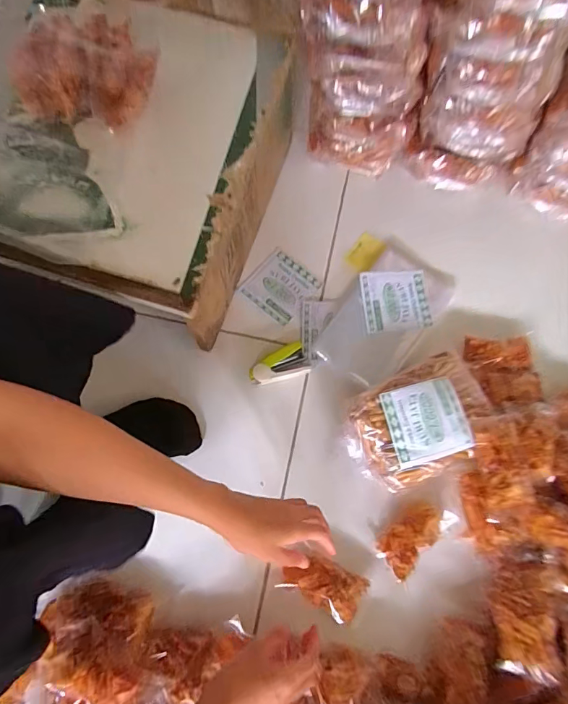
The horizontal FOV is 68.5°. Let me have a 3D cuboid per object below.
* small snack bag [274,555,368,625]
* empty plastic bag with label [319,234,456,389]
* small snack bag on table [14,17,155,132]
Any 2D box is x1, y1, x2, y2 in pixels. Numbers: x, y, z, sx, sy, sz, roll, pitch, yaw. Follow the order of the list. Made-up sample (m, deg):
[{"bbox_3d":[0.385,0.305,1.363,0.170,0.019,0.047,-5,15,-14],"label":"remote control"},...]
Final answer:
[{"bbox_3d":[0.049,0.283,0.505,0.096,0.022,0.052,25,73,6],"label":"small snack bag"},{"bbox_3d":[0.154,-0.055,0.618,0.118,0.016,0.221,34,74,9],"label":"empty plastic bag with label"},{"bbox_3d":[-0.227,-0.326,0.483,0.152,0.053,0.108,18,73,4],"label":"small snack bag on table"}]

